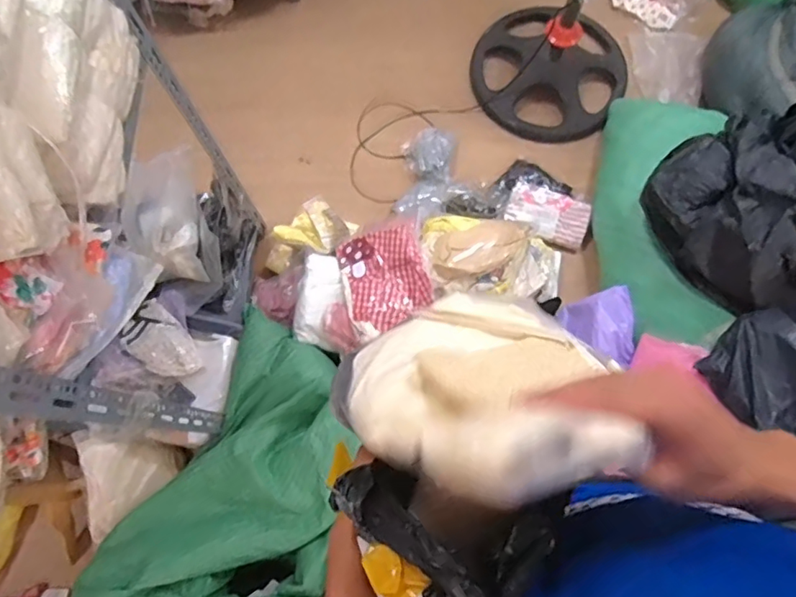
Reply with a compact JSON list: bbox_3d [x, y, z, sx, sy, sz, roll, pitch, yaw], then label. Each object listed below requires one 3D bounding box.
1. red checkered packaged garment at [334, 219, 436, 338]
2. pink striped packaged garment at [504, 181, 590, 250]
[{"bbox_3d":[-0.031,-0.050,1.301,0.196,0.056,0.271,-15,74,-3],"label":"red checkered packaged garment"},{"bbox_3d":[0.416,-0.232,1.526,0.228,0.051,0.134,27,76,8],"label":"pink striped packaged garment"}]

